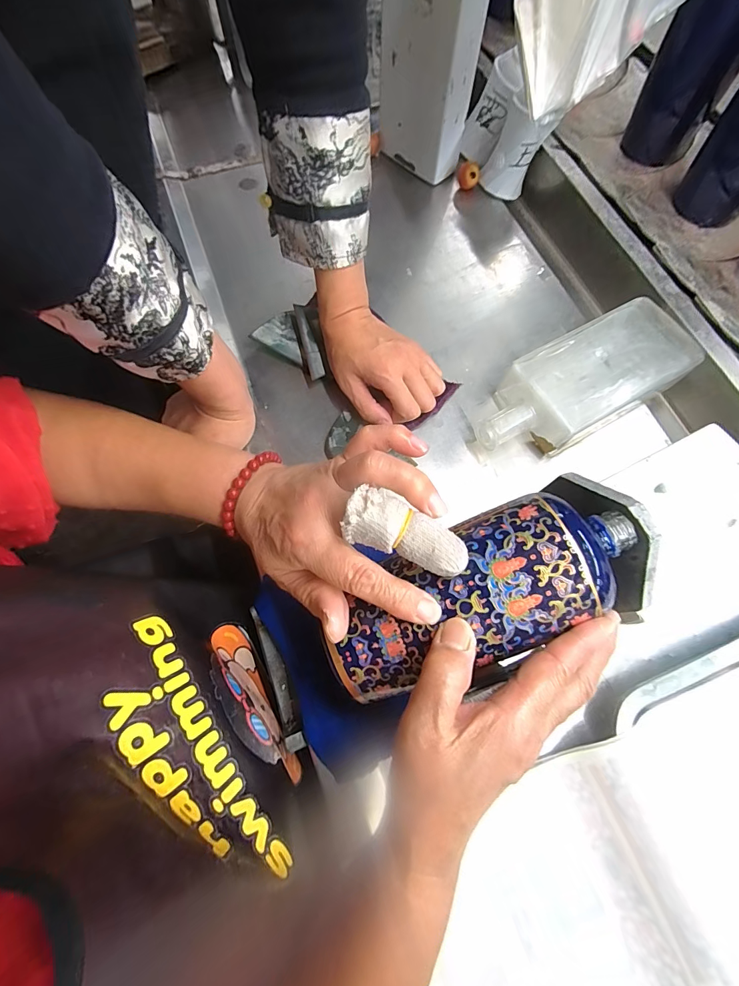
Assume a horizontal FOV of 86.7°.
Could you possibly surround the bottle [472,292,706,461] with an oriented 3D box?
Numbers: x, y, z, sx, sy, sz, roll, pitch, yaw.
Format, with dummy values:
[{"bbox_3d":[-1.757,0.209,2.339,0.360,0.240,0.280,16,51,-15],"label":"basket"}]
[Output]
[{"bbox_3d":[0.205,-0.105,0.385,0.232,0.050,0.092,-29,72,-10],"label":"bottle"}]

